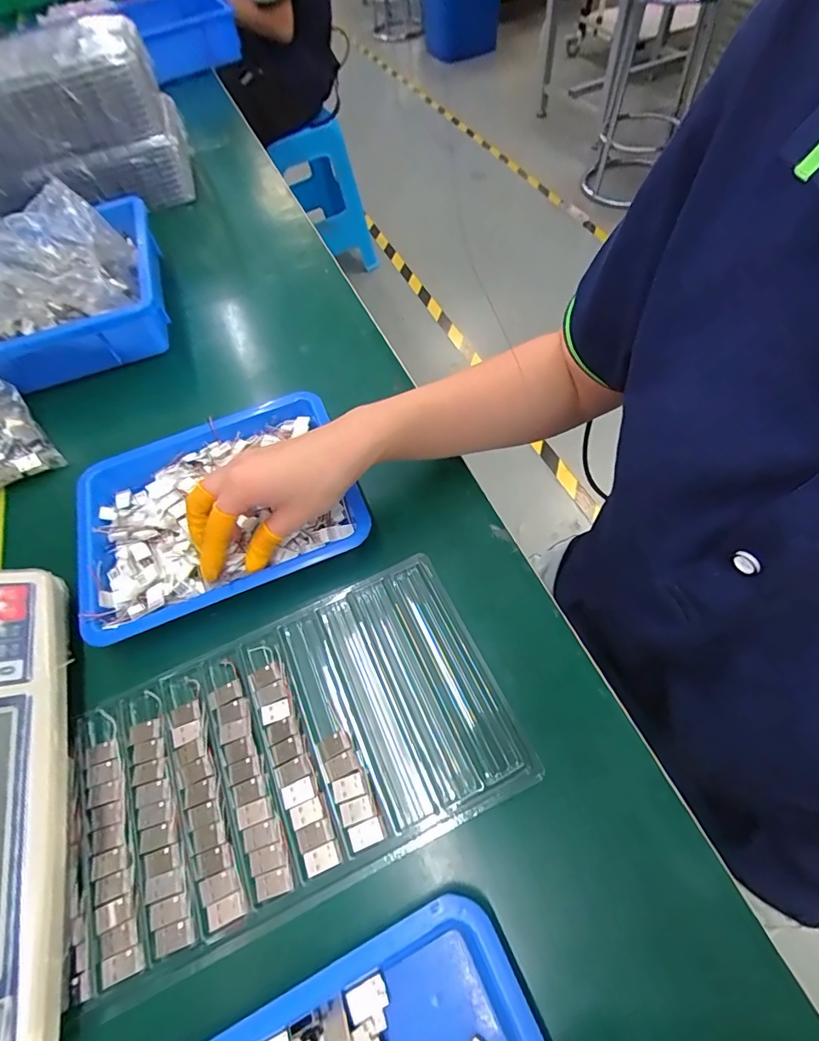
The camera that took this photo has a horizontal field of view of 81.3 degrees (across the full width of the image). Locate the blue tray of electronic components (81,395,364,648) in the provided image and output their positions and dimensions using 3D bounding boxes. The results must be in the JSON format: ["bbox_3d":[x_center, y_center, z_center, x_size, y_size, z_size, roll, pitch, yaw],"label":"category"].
[{"bbox_3d":[-0.156,-0.010,0.387,0.213,0.035,0.170,-21,60,-11],"label":"blue tray of electronic components"}]

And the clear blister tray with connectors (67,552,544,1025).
[{"bbox_3d":[-0.075,0.140,0.299,0.267,0.022,0.160,-24,59,-8],"label":"clear blister tray with connectors"}]

